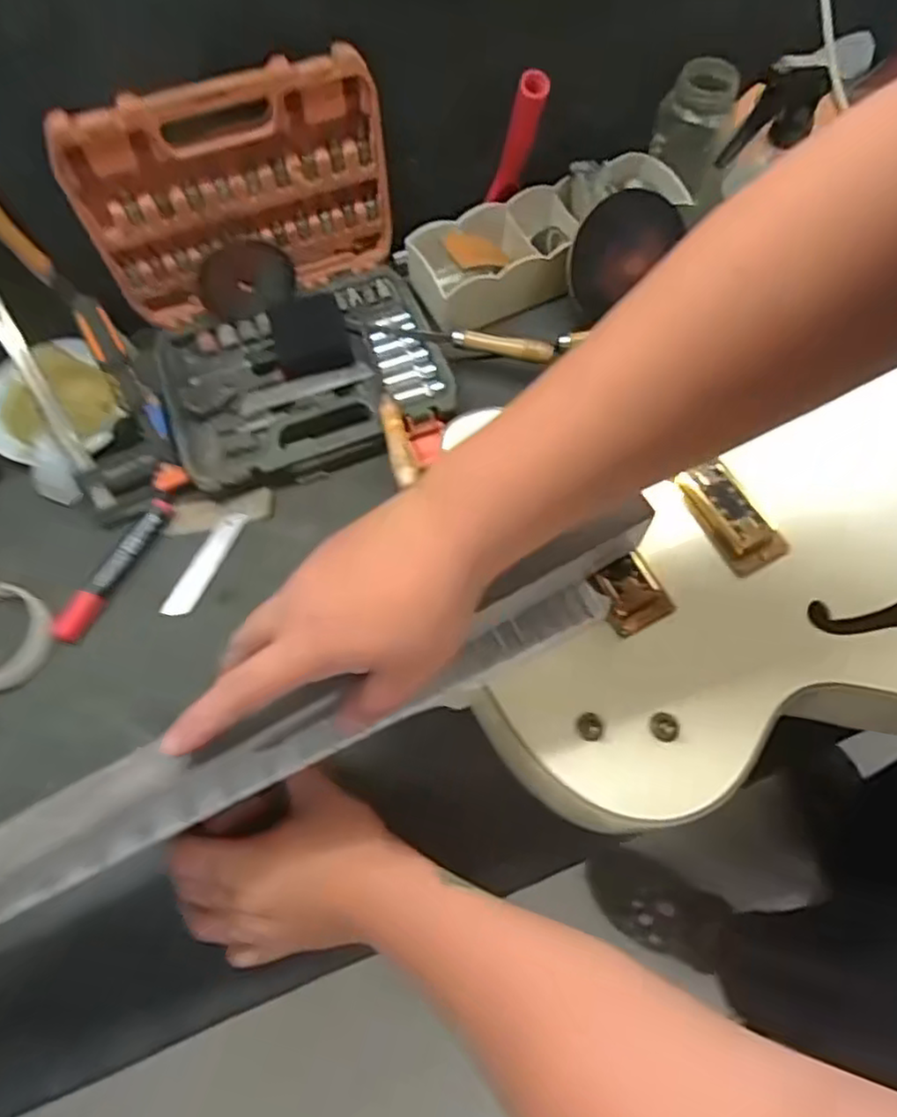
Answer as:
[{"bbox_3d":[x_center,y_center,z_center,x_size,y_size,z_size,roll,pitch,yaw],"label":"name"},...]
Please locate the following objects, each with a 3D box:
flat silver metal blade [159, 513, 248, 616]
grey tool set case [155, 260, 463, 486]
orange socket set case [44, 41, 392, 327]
[{"bbox_3d":[-0.208,0.004,0.581,0.024,0.004,0.101,25,73,9],"label":"flat silver metal blade"},{"bbox_3d":[-0.133,-0.176,0.630,0.244,0.030,0.179,-21,66,-8],"label":"grey tool set case"},{"bbox_3d":[-0.175,-0.307,0.581,0.251,0.184,0.026,-22,67,-8],"label":"orange socket set case"}]

